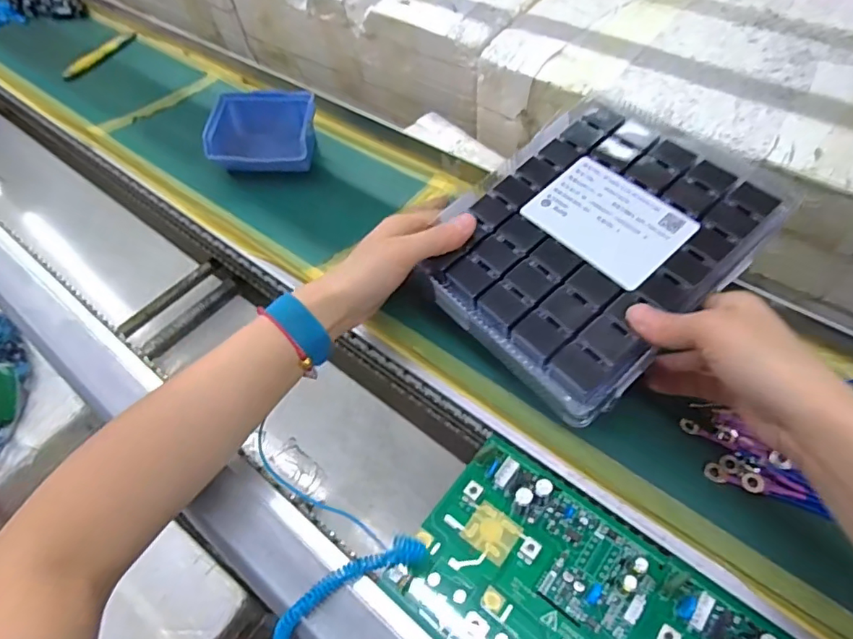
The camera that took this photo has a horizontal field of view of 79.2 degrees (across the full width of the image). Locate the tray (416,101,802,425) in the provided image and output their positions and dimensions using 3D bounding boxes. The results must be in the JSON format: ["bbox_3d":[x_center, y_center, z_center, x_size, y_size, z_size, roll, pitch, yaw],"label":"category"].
[{"bbox_3d":[0.116,-0.057,0.370,0.214,0.029,0.172,-41,63,-11],"label":"tray"}]

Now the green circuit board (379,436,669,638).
[{"bbox_3d":[0.058,0.146,0.306,0.125,0.019,0.121,33,64,25],"label":"green circuit board"}]

